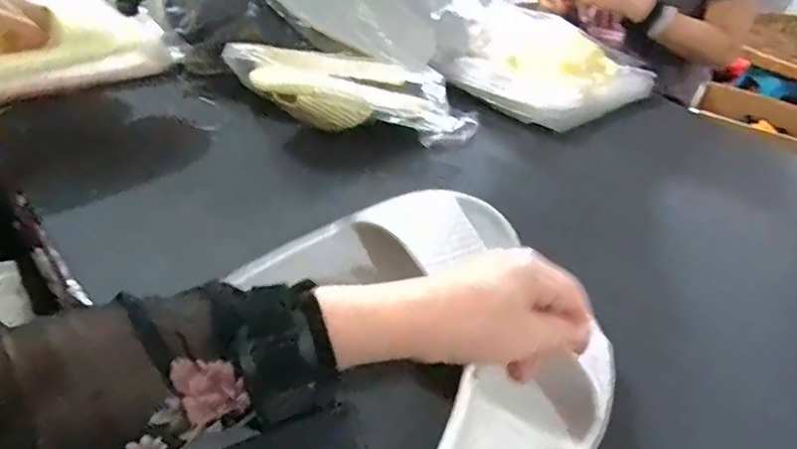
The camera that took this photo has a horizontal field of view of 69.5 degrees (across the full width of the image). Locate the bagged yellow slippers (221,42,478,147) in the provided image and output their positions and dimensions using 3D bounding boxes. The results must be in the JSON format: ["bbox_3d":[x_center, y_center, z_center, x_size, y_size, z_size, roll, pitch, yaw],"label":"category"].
[{"bbox_3d":[-0.060,-0.187,0.774,0.312,0.089,0.159,3,36,-6],"label":"bagged yellow slippers"}]

